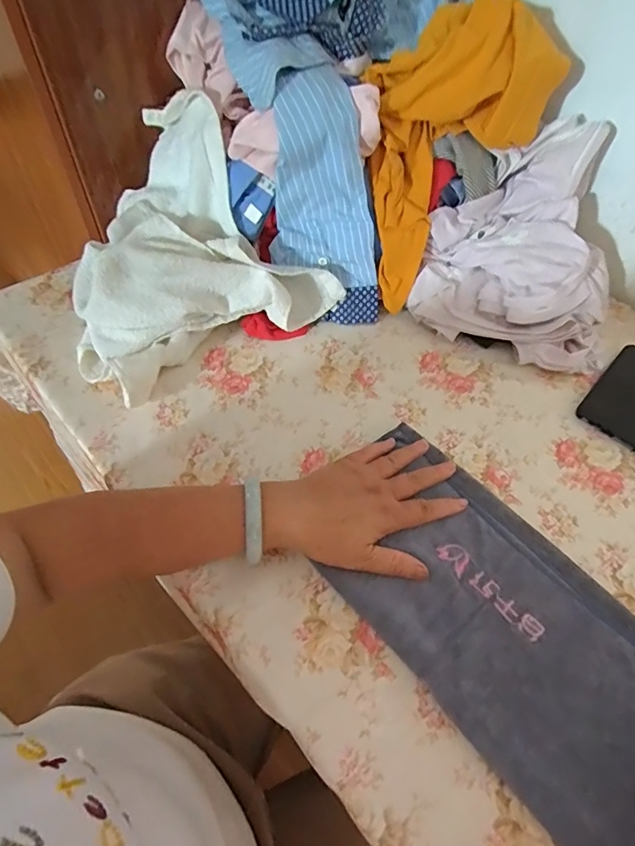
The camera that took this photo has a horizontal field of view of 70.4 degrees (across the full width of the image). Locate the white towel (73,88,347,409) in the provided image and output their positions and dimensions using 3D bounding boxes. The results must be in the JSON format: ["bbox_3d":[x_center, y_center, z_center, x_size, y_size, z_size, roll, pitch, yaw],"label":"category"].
[{"bbox_3d":[-0.185,-0.224,0.548,0.305,0.165,0.314,-31,62,-23],"label":"white towel"}]

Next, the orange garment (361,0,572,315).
[{"bbox_3d":[0.144,-0.348,0.569,0.153,0.255,0.257,39,60,22],"label":"orange garment"}]

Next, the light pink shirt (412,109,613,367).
[{"bbox_3d":[0.278,-0.230,0.577,0.242,0.166,0.259,24,57,14],"label":"light pink shirt"}]

